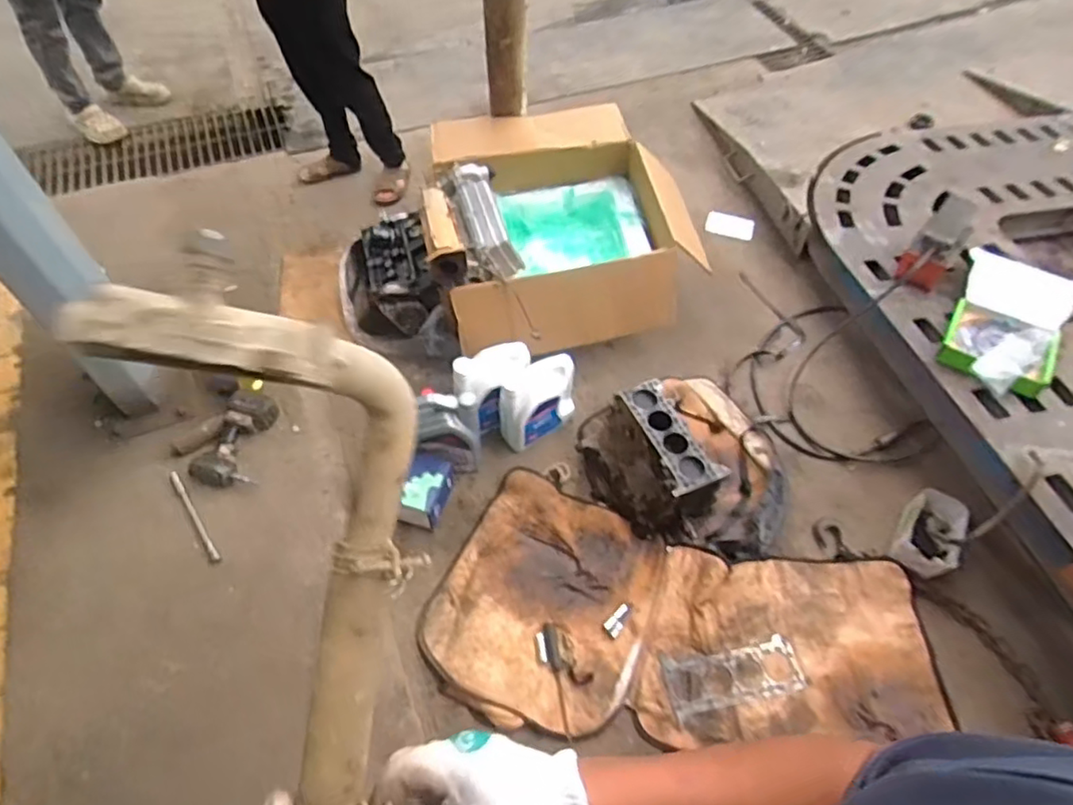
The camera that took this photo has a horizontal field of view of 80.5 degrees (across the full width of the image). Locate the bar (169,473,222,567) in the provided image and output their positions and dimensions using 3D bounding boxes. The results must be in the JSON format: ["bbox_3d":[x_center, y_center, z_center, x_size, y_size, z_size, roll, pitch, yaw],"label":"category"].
[{"bbox_3d":[-0.897,0.299,1.658,0.027,0.024,0.299,-32,63,-21],"label":"bar"}]

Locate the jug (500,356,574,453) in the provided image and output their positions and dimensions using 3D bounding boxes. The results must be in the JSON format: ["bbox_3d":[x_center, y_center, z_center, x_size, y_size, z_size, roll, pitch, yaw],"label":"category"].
[{"bbox_3d":[0.005,0.000,1.792,0.229,0.249,0.129,-35,64,-22],"label":"jug"}]

